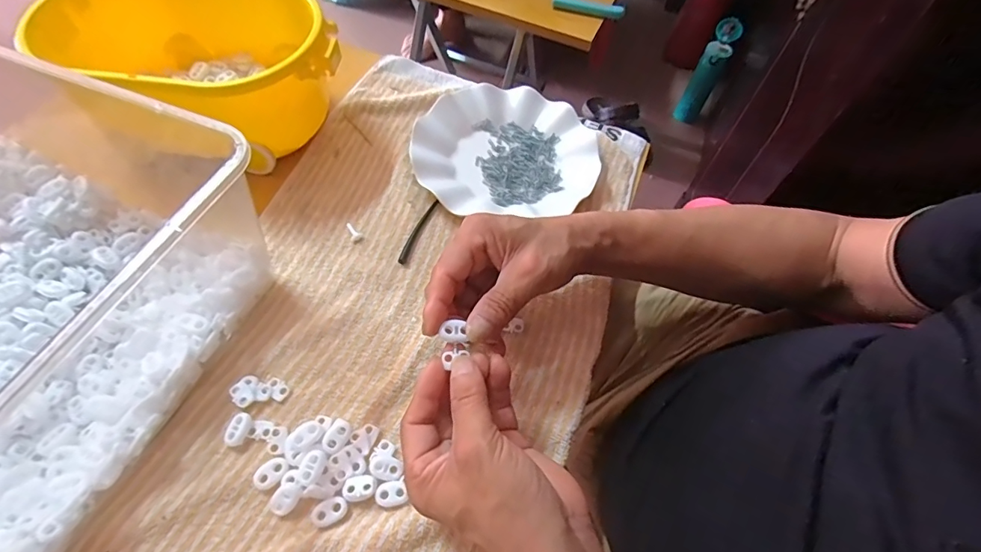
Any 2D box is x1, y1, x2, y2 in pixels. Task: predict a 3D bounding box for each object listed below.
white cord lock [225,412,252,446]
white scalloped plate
[{"bbox_3d":[-0.175,0.107,0.325,0.012,0.007,0.021,12,58,4],"label":"white cord lock"},{"bbox_3d":[0.016,-0.129,0.472,0.179,0.023,0.163,2,58,-3],"label":"white scalloped plate"}]

